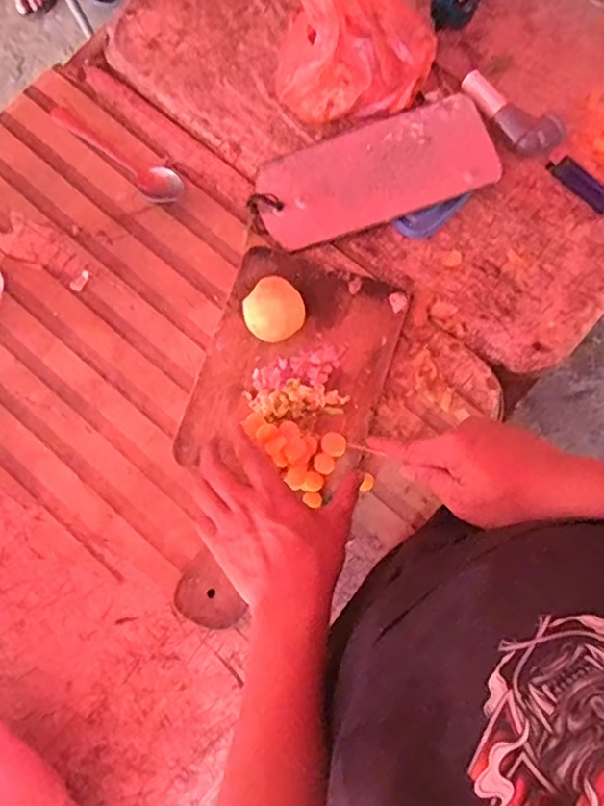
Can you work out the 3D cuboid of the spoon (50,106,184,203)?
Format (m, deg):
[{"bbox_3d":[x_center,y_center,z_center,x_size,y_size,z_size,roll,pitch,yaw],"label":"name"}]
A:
[{"bbox_3d":[-0.190,-0.260,0.625,0.169,0.017,0.036,40,83,7],"label":"spoon"}]

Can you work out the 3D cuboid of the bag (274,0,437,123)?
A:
[{"bbox_3d":[0.053,-0.347,0.576,0.151,0.123,0.117,4,80,2],"label":"bag"}]

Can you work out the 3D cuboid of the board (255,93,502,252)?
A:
[{"bbox_3d":[0.072,-0.230,0.612,0.229,0.010,0.101,-18,81,3],"label":"board"}]

